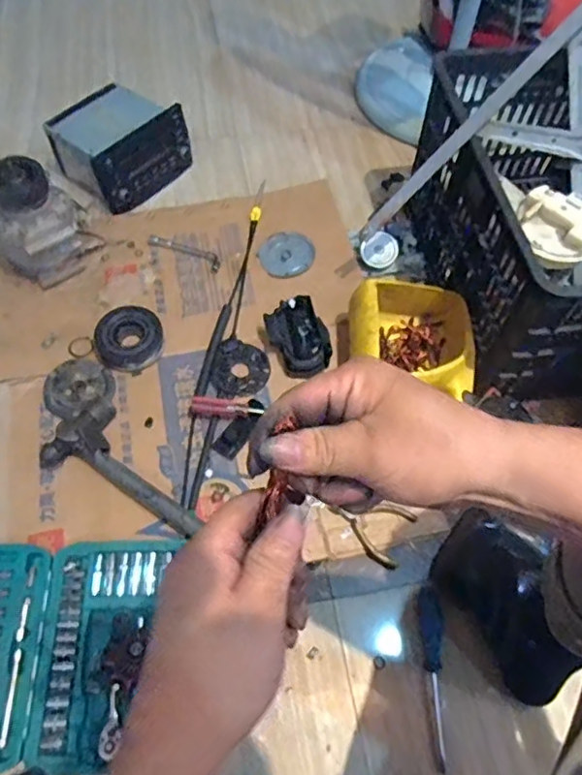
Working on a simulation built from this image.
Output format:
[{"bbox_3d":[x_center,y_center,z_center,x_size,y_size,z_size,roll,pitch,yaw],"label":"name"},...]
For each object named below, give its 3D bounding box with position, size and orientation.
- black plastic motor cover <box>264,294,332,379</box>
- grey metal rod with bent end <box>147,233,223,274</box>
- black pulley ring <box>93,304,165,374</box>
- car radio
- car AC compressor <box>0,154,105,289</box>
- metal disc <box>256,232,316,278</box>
[{"bbox_3d":[0.013,-0.077,0.903,0.082,0.060,0.118,-23,60,-10],"label":"black plastic motor cover"},{"bbox_3d":[-0.187,-0.246,1.036,0.146,0.012,0.039,26,62,18],"label":"grey metal rod with bent end"},{"bbox_3d":[-0.261,-0.078,0.919,0.100,0.045,0.098,-1,58,2],"label":"black pulley ring"},{"bbox_3d":[-0.325,-0.463,1.107,0.198,0.114,0.204,36,67,22],"label":"car radio"},{"bbox_3d":[-0.419,-0.278,0.949,0.157,0.194,0.113,-27,60,-13],"label":"car AC compressor"},{"bbox_3d":[-0.008,-0.240,1.037,0.097,0.005,0.101,-1,58,2],"label":"metal disc"}]

